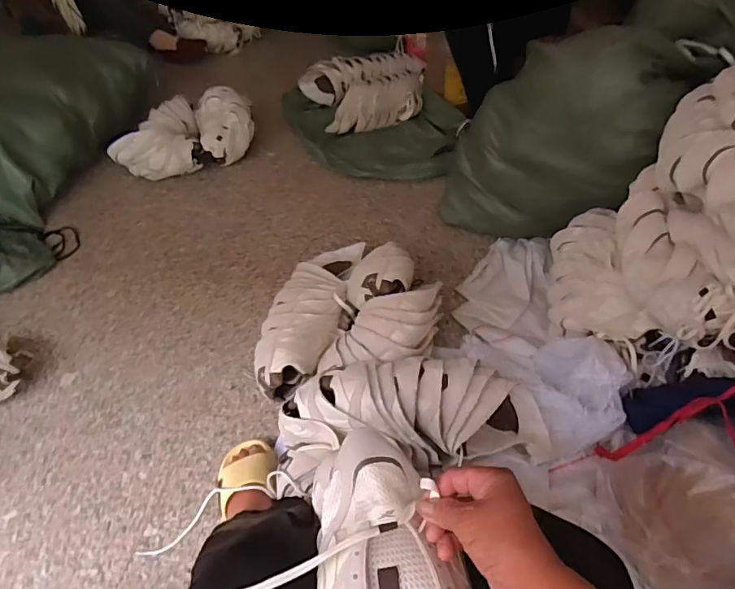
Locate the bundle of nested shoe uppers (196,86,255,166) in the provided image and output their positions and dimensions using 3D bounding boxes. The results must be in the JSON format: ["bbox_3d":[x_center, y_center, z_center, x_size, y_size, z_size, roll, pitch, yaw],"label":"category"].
[{"bbox_3d":[-0.464,-0.558,1.633,0.180,0.156,0.269,-15,48,-10],"label":"bundle of nested shoe uppers"}]

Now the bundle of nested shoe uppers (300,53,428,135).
[{"bbox_3d":[0.009,-0.753,1.810,0.428,0.124,0.398,-16,48,-11],"label":"bundle of nested shoe uppers"}]

